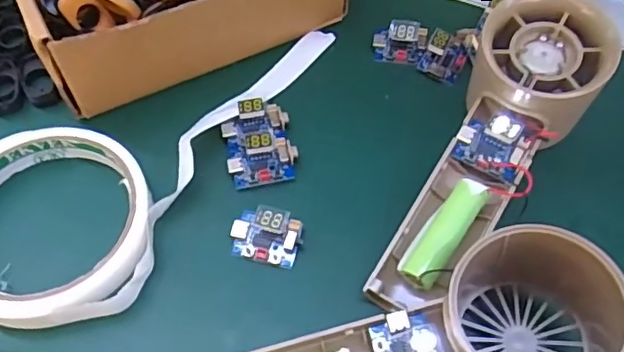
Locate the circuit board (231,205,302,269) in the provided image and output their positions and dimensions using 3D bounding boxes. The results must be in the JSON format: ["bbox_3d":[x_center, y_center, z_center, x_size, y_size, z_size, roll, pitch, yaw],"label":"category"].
[{"bbox_3d":[-0.021,0.027,0.258,0.031,0.017,0.021,12,58,6],"label":"circuit board"}]

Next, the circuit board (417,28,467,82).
[{"bbox_3d":[0.073,-0.067,0.314,0.022,0.013,0.025,22,60,12],"label":"circuit board"}]

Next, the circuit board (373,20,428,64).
[{"bbox_3d":[0.049,-0.074,0.317,0.029,0.014,0.020,8,58,3],"label":"circuit board"}]

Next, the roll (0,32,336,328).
[{"bbox_3d":[-0.086,-0.023,0.284,0.100,0.016,0.212,27,61,15],"label":"roll"}]

